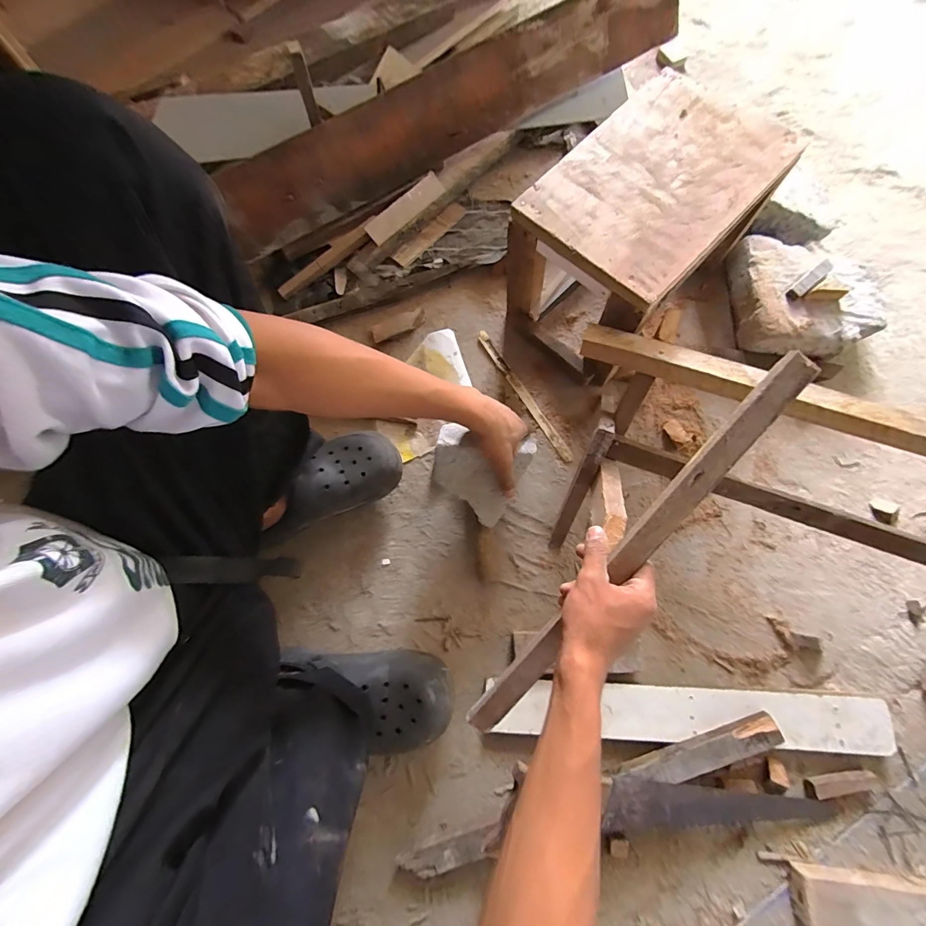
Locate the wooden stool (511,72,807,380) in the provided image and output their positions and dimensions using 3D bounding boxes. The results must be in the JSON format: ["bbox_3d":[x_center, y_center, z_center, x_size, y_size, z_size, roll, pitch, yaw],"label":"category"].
[{"bbox_3d":[0.251,-0.334,0.610,0.223,0.217,0.328,43,81,13],"label":"wooden stool"}]

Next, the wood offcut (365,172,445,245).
[{"bbox_3d":[-0.104,-0.466,0.729,0.170,0.008,0.041,-45,114,-8],"label":"wood offcut"}]

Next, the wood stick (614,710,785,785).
[{"bbox_3d":[0.297,0.364,0.494,0.216,0.028,0.034,-19,74,-4],"label":"wood stick"}]

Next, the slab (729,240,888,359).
[{"bbox_3d":[0.554,-0.271,0.653,0.202,0.072,0.202,-3,73,1],"label":"slab"}]

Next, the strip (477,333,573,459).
[{"bbox_3d":[0.103,-0.117,0.673,0.019,0.008,0.271,-30,75,-7],"label":"strip"}]

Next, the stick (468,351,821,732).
[{"bbox_3d":[0.154,0.097,0.384,0.035,0.014,0.463,39,101,12],"label":"stick"}]

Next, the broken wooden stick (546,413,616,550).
[{"bbox_3d":[0.162,0.037,0.553,0.024,0.208,0.026,19,31,7],"label":"broken wooden stick"}]

